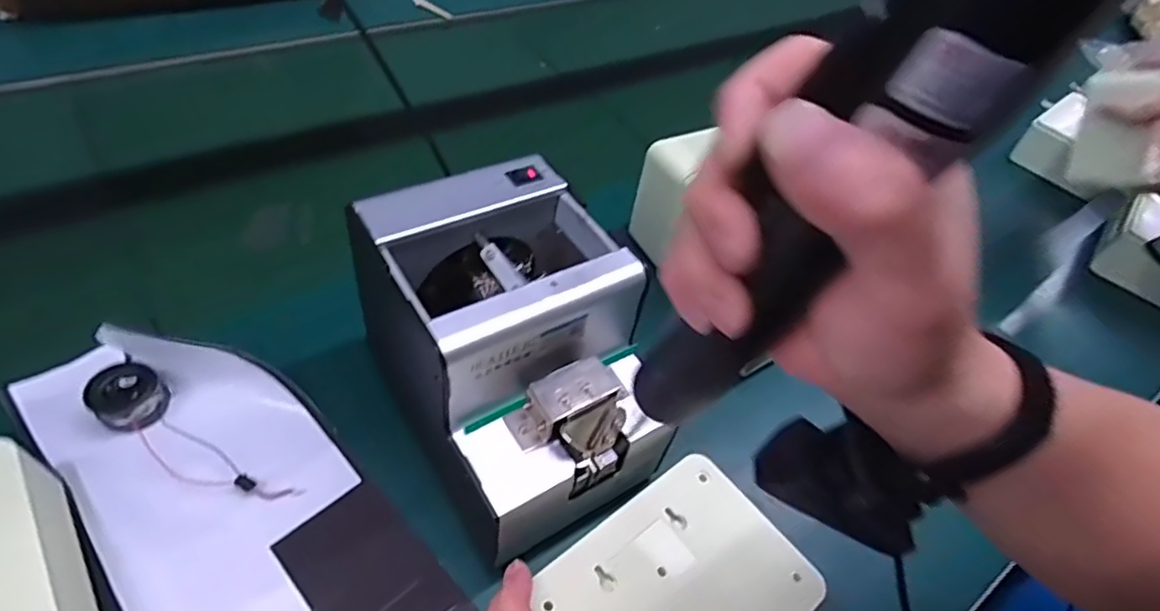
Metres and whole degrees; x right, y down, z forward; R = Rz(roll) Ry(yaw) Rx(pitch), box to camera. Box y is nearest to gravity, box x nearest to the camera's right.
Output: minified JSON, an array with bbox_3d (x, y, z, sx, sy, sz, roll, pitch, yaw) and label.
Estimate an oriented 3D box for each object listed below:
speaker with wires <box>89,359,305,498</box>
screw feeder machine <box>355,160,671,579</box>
[{"bbox_3d":[-0.239,0.085,0.381,0.143,0.018,0.037,33,49,7],"label":"speaker with wires"},{"bbox_3d":[-0.038,0.031,0.380,0.135,0.150,0.178,-23,55,-27],"label":"screw feeder machine"}]

